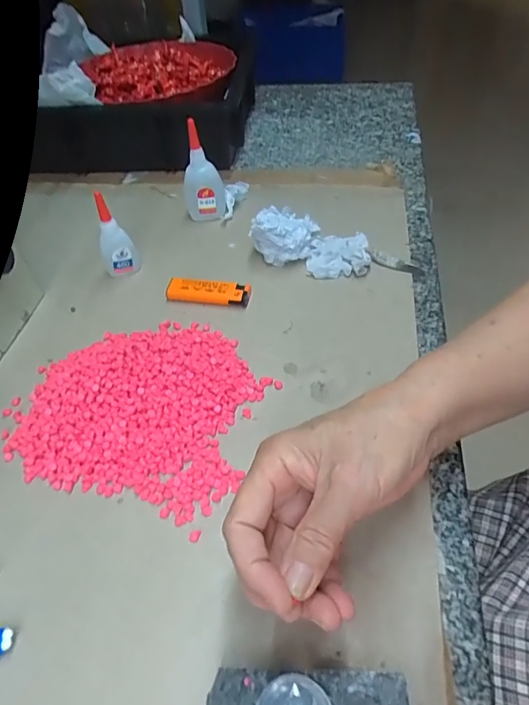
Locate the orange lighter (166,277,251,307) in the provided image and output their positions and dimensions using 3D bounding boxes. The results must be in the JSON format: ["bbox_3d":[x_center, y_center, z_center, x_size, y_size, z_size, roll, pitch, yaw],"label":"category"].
[{"bbox_3d":[-0.055,-0.059,0.447,0.082,0.016,0.021,7,49,11],"label":"orange lighter"}]

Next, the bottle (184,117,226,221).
[{"bbox_3d":[-0.069,-0.196,0.513,0.043,0.104,0.033,-13,48,-6],"label":"bottle"}]

